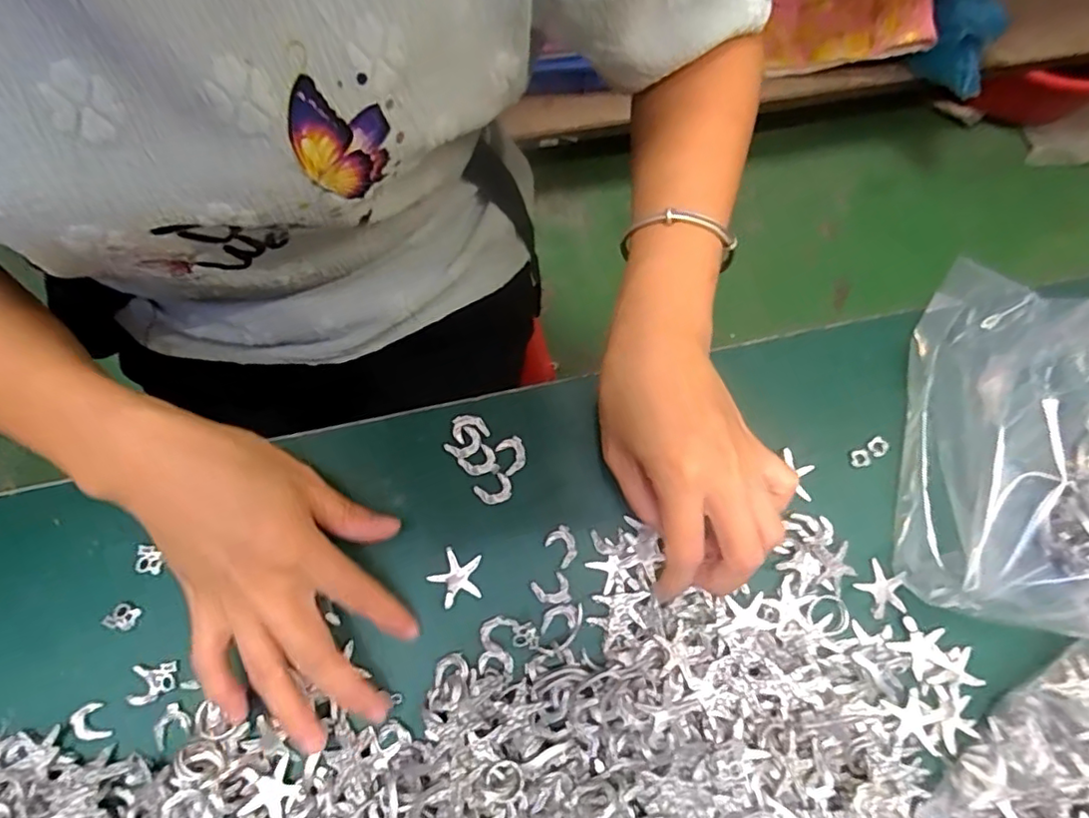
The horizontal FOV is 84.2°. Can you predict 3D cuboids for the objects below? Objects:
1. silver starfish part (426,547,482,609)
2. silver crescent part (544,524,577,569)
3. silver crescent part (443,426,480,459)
[{"bbox_3d":[-0.046,0.088,0.312,0.028,0.005,0.028,0,77,0],"label":"silver starfish part"},{"bbox_3d":[0.010,0.072,0.316,0.015,0.004,0.019,-35,80,-8],"label":"silver crescent part"},{"bbox_3d":[-0.043,0.019,0.326,0.018,0.004,0.014,-44,81,-9],"label":"silver crescent part"}]

